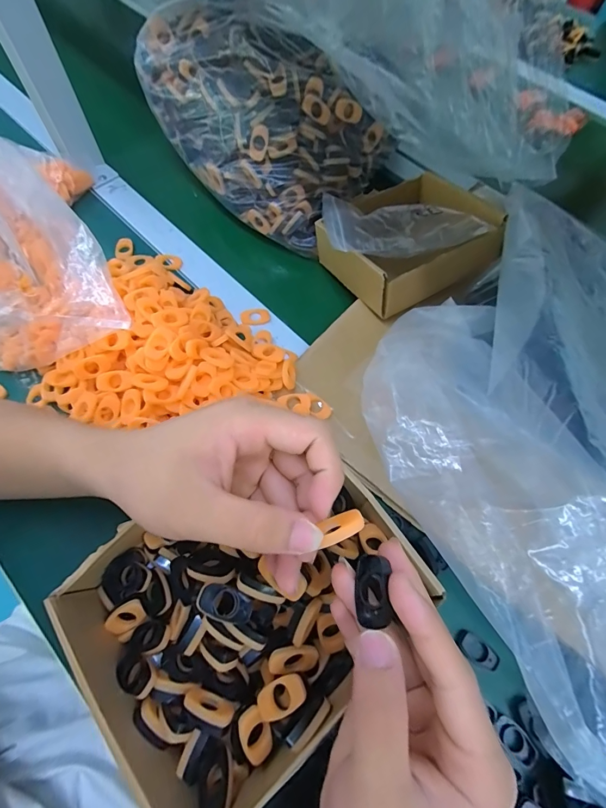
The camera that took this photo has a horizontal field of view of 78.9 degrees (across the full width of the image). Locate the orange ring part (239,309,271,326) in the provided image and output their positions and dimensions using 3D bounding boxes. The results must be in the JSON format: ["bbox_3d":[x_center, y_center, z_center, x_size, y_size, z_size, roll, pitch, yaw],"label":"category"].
[{"bbox_3d":[-0.053,-0.098,0.414,0.033,0.004,0.019,-7,85,-11],"label":"orange ring part"}]

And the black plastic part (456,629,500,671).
[{"bbox_3d":[0.138,0.196,0.293,0.032,0.010,0.017,36,69,12],"label":"black plastic part"}]

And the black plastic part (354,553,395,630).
[{"bbox_3d":[0.035,0.090,0.180,0.016,0.009,0.030,-12,67,30],"label":"black plastic part"}]

